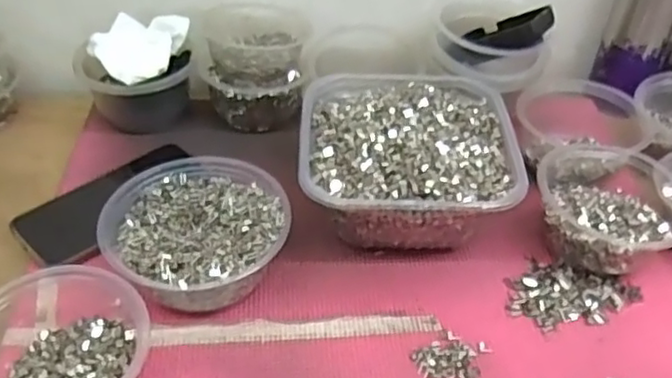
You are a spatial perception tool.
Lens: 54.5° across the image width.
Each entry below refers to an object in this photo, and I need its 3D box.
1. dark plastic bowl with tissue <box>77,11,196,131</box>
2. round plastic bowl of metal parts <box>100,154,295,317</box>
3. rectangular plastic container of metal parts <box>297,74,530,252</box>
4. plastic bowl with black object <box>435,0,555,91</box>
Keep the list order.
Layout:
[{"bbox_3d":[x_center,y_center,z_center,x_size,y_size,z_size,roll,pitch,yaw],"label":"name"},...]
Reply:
[{"bbox_3d":[-0.194,-0.107,0.639,0.108,0.091,0.086,-7,45,-9],"label":"dark plastic bowl with tissue"},{"bbox_3d":[-0.107,0.037,0.506,0.130,0.056,0.129,1,44,-1],"label":"round plastic bowl of metal parts"},{"bbox_3d":[0.058,-0.026,0.560,0.172,0.081,0.176,1,44,-1],"label":"rectangular plastic container of metal parts"},{"bbox_3d":[0.146,-0.144,0.628,0.104,0.069,0.100,-24,48,-26],"label":"plastic bowl with black object"}]

